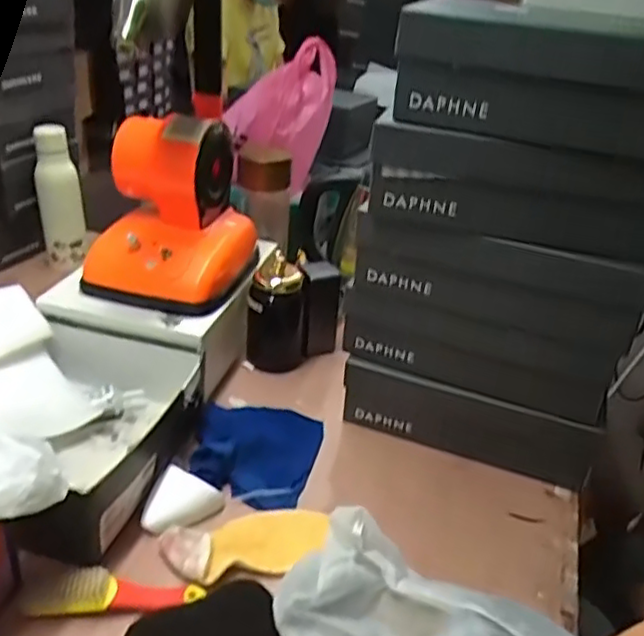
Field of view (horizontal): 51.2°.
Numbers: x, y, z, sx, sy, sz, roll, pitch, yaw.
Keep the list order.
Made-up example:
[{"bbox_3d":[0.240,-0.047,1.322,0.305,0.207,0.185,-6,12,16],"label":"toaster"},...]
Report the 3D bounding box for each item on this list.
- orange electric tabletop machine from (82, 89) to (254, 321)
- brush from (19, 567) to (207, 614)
[{"bbox_3d":[-0.190,-0.144,0.859,0.179,0.196,0.188,11,30,8],"label":"orange electric tabletop machine"},{"bbox_3d":[-0.184,0.242,0.599,0.151,0.022,0.043,2,30,-7],"label":"brush"}]

